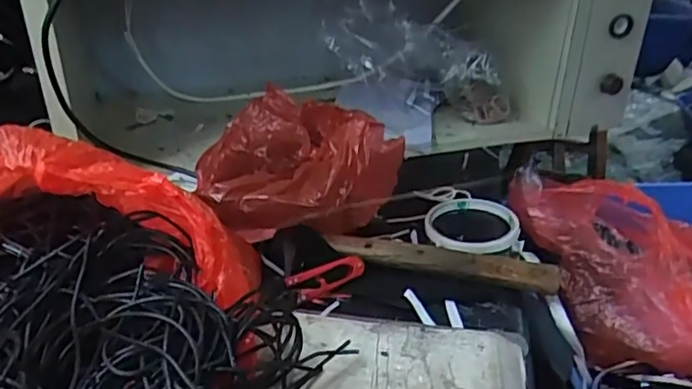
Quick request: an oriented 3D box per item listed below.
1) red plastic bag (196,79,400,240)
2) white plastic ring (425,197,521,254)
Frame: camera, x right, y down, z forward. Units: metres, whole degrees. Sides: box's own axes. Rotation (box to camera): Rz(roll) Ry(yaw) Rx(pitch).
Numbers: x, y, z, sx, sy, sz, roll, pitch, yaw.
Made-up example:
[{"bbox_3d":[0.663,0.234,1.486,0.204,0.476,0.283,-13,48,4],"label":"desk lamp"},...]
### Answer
[{"bbox_3d":[-0.049,-0.033,0.572,0.181,0.098,0.196,-2,30,-6],"label":"red plastic bag"},{"bbox_3d":[0.119,0.025,0.572,0.084,0.019,0.095,8,32,10],"label":"white plastic ring"}]

